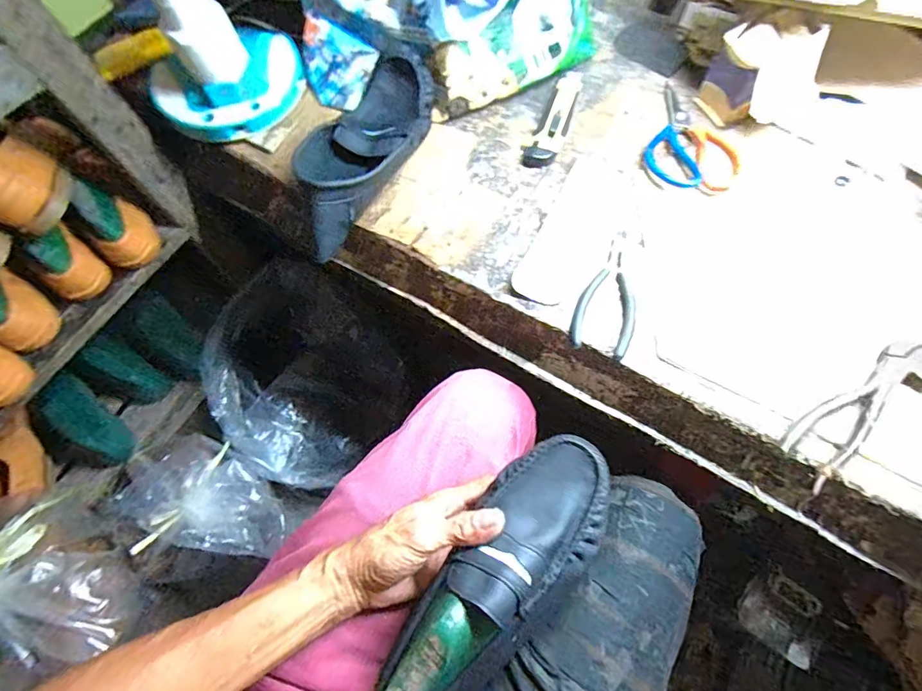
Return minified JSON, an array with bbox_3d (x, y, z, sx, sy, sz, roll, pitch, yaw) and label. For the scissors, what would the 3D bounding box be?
[{"bbox_3d":[0.279,-0.252,0.538,0.099,0.009,0.163,15,67,10],"label":"scissors"}]

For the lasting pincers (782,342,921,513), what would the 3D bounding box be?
[{"bbox_3d":[0.347,0.055,0.390,0.202,0.014,0.047,-33,68,-11],"label":"lasting pincers"}]

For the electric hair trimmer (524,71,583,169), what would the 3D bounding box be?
[{"bbox_3d":[0.121,-0.285,0.557,0.036,0.017,0.160,20,68,12],"label":"electric hair trimmer"}]

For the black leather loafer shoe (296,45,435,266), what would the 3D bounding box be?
[{"bbox_3d":[-0.108,-0.217,0.505,0.099,0.073,0.250,15,67,10],"label":"black leather loafer shoe"}]

